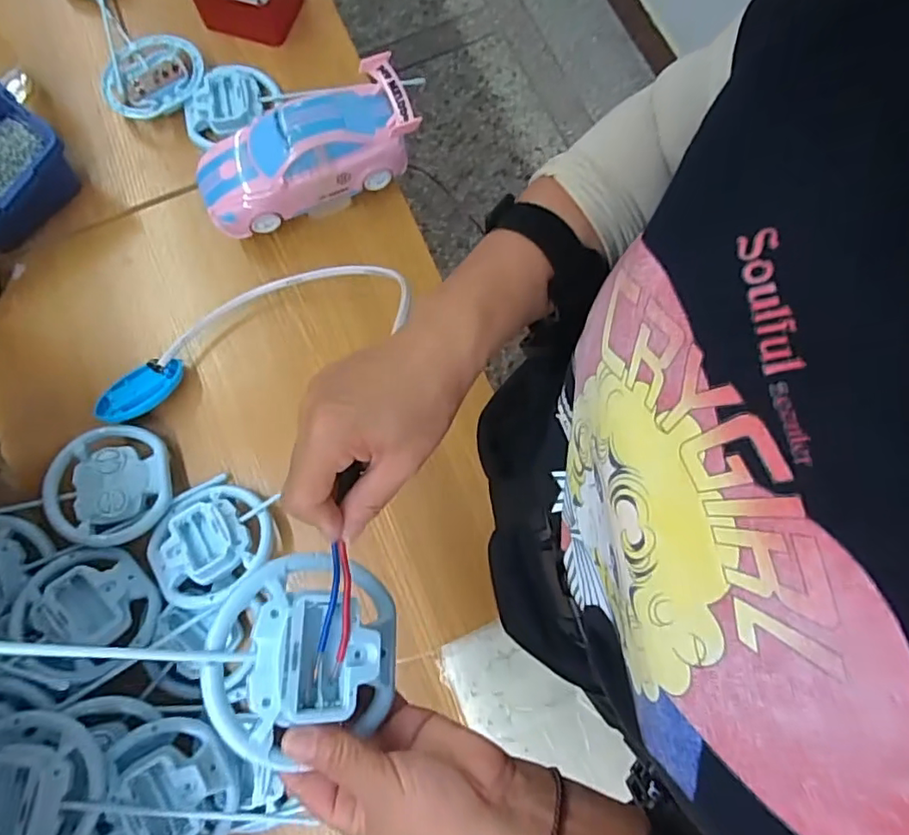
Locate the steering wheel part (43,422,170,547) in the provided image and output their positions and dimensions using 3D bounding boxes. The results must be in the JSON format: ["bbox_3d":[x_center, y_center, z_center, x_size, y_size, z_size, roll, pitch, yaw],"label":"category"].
[{"bbox_3d":[-0.298,0.059,0.504,0.093,0.032,0.100,-14,77,-3],"label":"steering wheel part"}]

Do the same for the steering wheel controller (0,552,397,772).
[{"bbox_3d":[-0.142,0.114,0.272,0.240,0.029,0.097,8,75,-24],"label":"steering wheel controller"}]

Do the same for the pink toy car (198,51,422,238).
[{"bbox_3d":[-0.134,-0.240,0.518,0.198,0.065,0.083,-20,77,-4],"label":"pink toy car"}]

